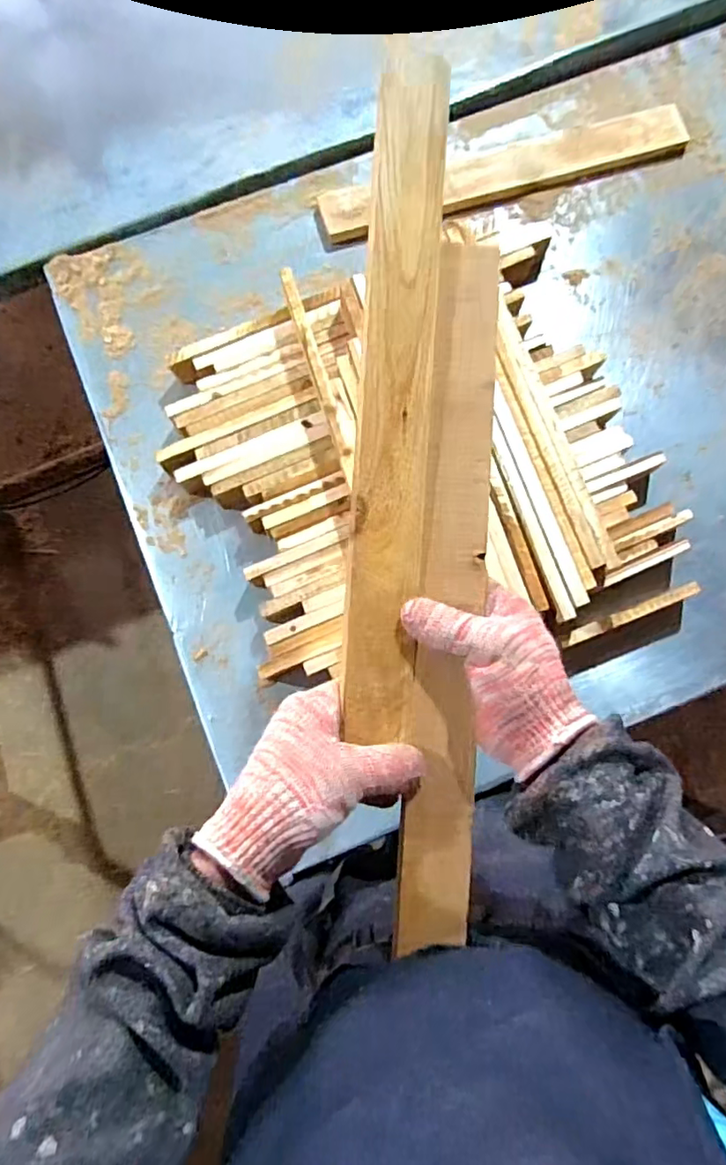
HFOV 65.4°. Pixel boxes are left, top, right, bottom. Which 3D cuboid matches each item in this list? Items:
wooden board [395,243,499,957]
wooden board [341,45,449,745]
[{"bbox_3d":[0.061,0.006,0.389,0.049,0.014,0.470,4,88,2],"label":"wooden board"},{"bbox_3d":[0.022,-0.123,0.381,0.049,0.017,0.450,4,90,2],"label":"wooden board"}]

